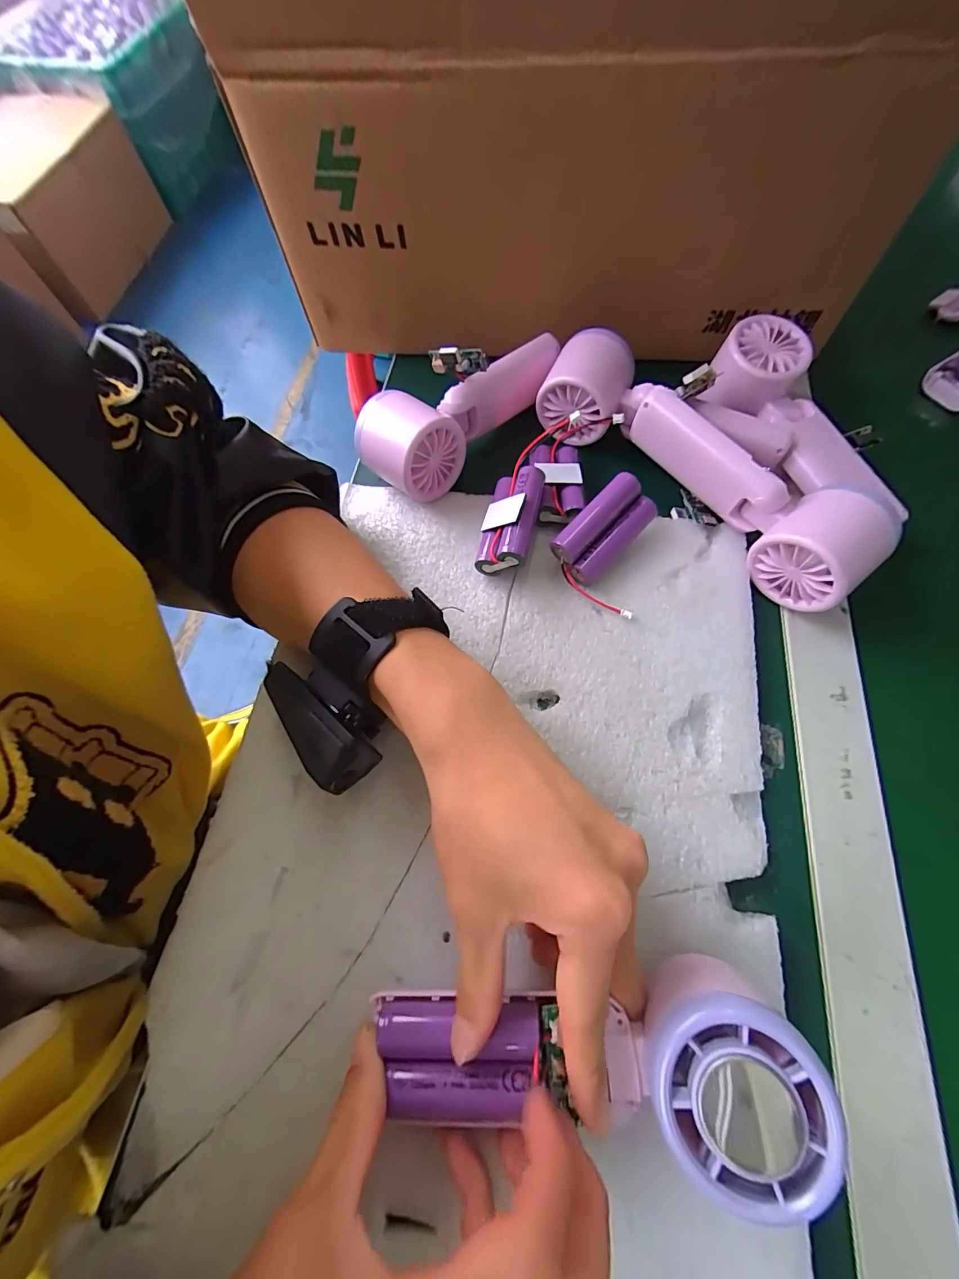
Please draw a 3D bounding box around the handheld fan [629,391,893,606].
[{"bbox_3d":[0.161,-0.096,0.277,0.046,0.048,0.175,-34,70,-12],"label":"handheld fan"}]

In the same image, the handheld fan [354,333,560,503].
[{"bbox_3d":[-0.012,-0.171,0.313,0.061,0.052,0.162,38,73,16],"label":"handheld fan"}]

